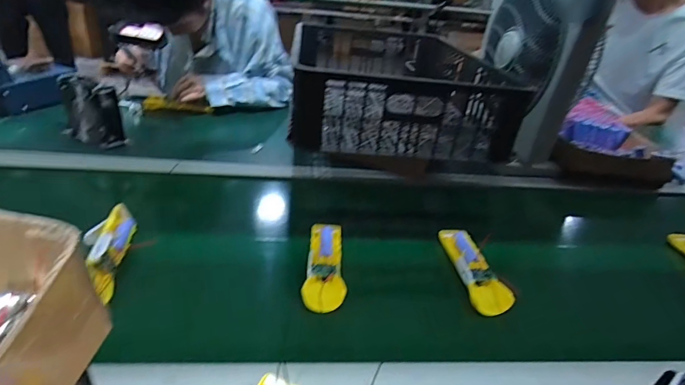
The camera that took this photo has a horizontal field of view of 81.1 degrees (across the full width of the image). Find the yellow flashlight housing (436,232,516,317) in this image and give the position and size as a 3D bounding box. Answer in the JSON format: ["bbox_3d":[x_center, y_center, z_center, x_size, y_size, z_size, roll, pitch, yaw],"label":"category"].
[{"bbox_3d":[0.190,0.105,0.584,0.048,0.028,0.169,2,32,-7],"label":"yellow flashlight housing"}]

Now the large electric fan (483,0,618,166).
[{"bbox_3d":[0.402,-0.299,0.865,0.116,0.380,0.349,5,32,-1],"label":"large electric fan"}]

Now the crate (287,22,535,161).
[{"bbox_3d":[0.098,-0.256,0.882,0.389,0.134,0.565,3,32,-4],"label":"crate"}]

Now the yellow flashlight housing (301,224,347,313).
[{"bbox_3d":[-0.025,0.095,0.558,0.053,0.015,0.166,3,32,-4],"label":"yellow flashlight housing"}]

